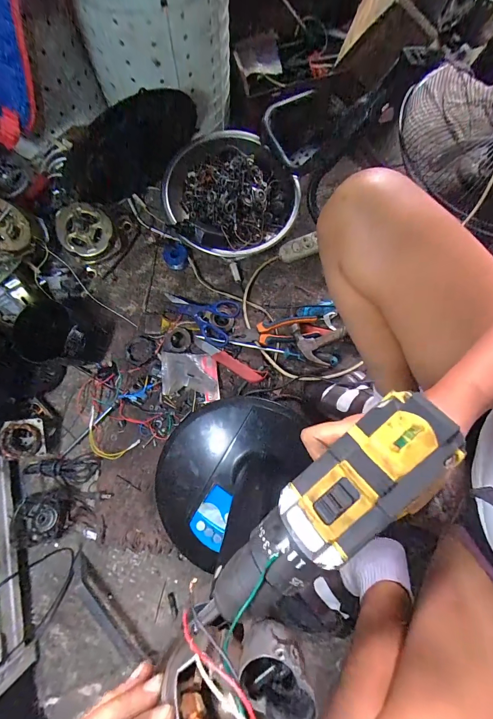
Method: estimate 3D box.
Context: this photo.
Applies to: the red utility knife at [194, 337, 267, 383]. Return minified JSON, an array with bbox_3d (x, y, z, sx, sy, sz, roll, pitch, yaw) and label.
[{"bbox_3d":[-0.040,0.004,0.688,0.171,0.028,0.033,27,78,7],"label":"red utility knife"}]

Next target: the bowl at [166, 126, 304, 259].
[{"bbox_3d":[-0.036,-0.361,0.741,0.279,0.131,0.286,0,76,1],"label":"bowl"}]

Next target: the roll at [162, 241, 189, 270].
[{"bbox_3d":[-0.167,-0.245,0.756,0.056,0.017,0.071,-23,76,-5],"label":"roll"}]

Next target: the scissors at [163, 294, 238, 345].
[{"bbox_3d":[-0.111,-0.102,0.716,0.175,0.029,0.109,19,77,6],"label":"scissors"}]

